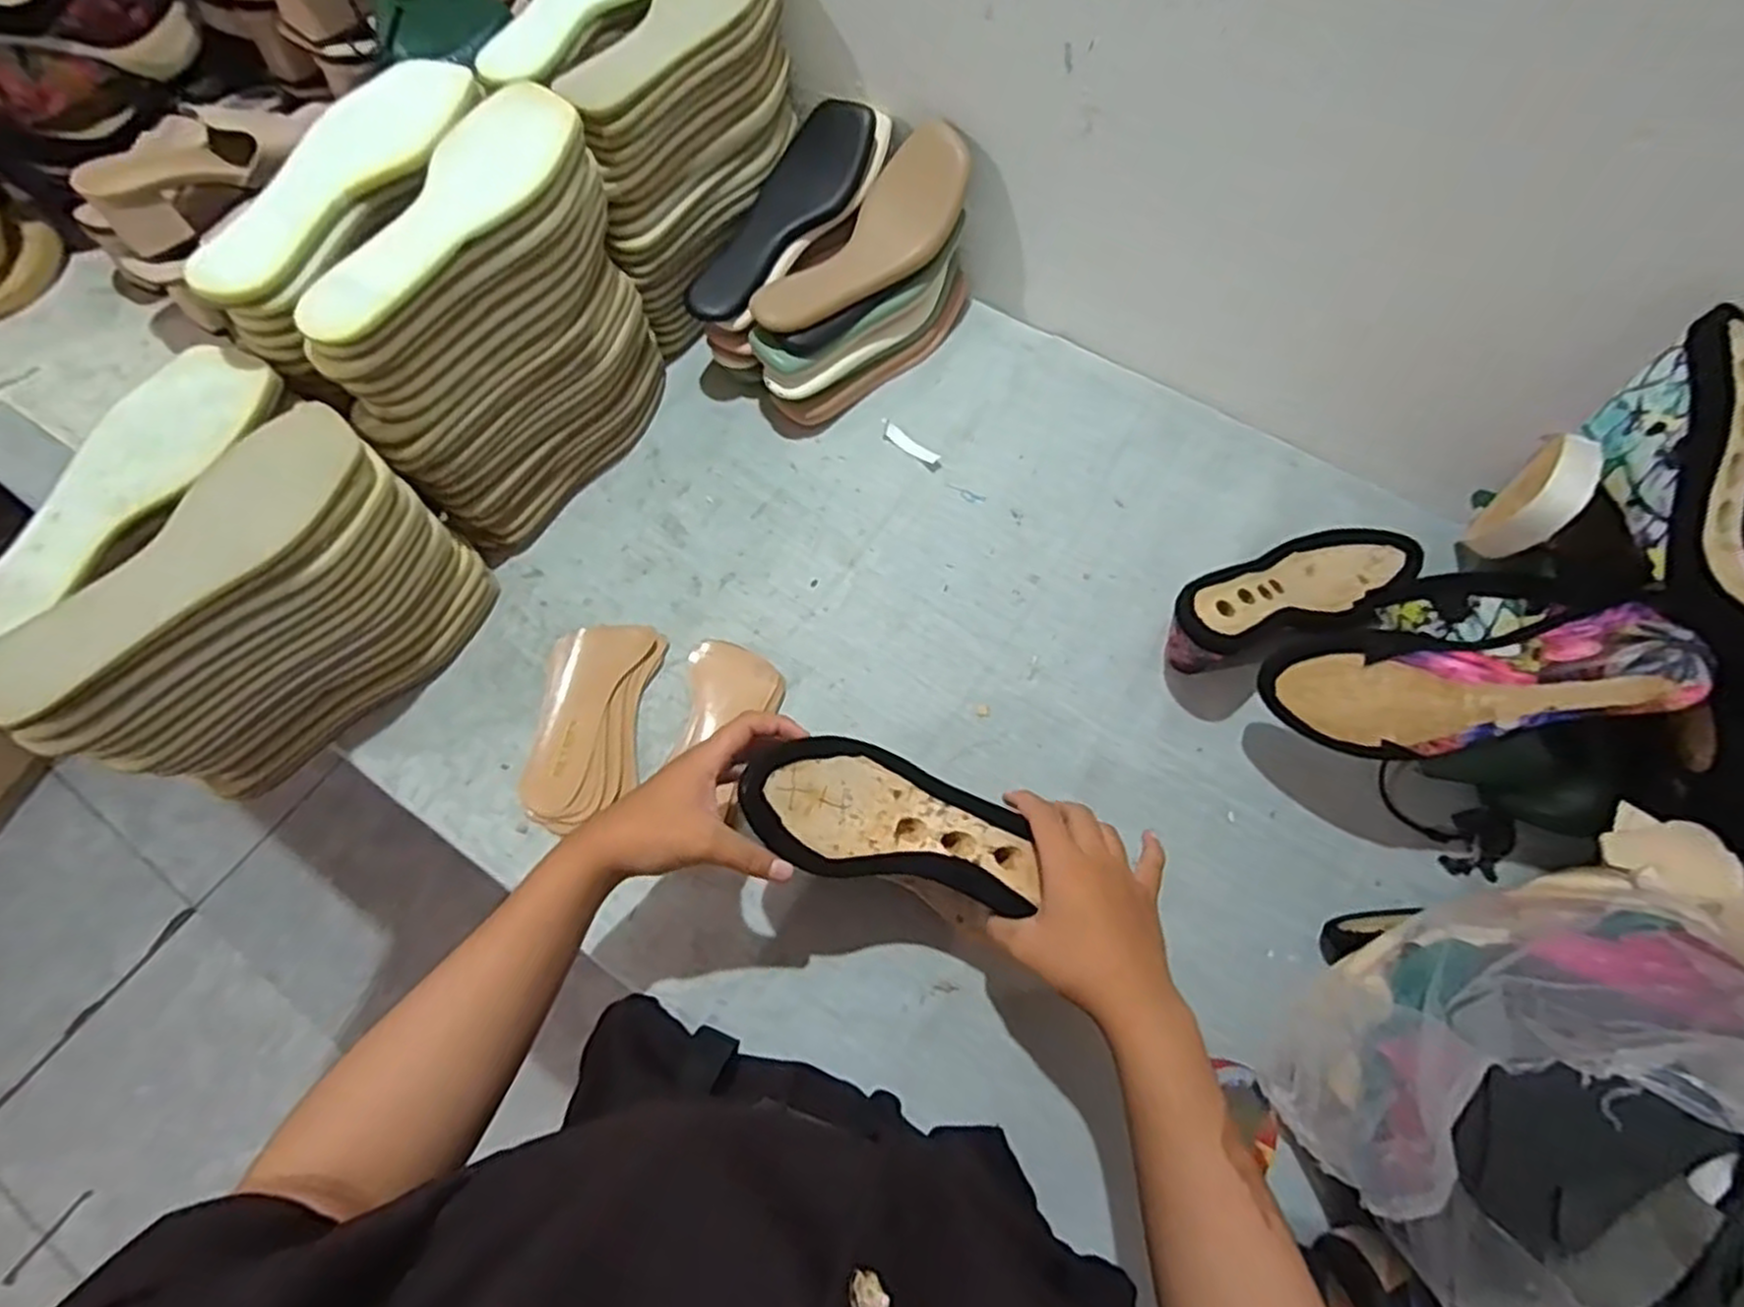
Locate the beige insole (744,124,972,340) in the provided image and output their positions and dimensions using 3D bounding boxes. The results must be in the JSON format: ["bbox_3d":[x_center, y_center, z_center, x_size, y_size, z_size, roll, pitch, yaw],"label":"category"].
[{"bbox_3d":[-0.007,-0.351,0.671,0.223,0.051,0.080,-44,72,0],"label":"beige insole"}]

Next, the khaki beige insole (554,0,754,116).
[{"bbox_3d":[-0.156,-0.491,0.609,0.085,0.023,0.229,23,68,11],"label":"khaki beige insole"}]

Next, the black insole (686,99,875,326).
[{"bbox_3d":[-0.082,-0.385,0.689,0.074,0.026,0.226,35,86,15],"label":"black insole"}]

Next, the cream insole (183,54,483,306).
[{"bbox_3d":[-0.352,-0.318,0.515,0.069,0.010,0.229,29,72,0],"label":"cream insole"}]

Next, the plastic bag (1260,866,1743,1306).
[{"bbox_3d":[0.346,0.199,0.350,0.250,0.204,0.273,24,68,11],"label":"plastic bag"}]

